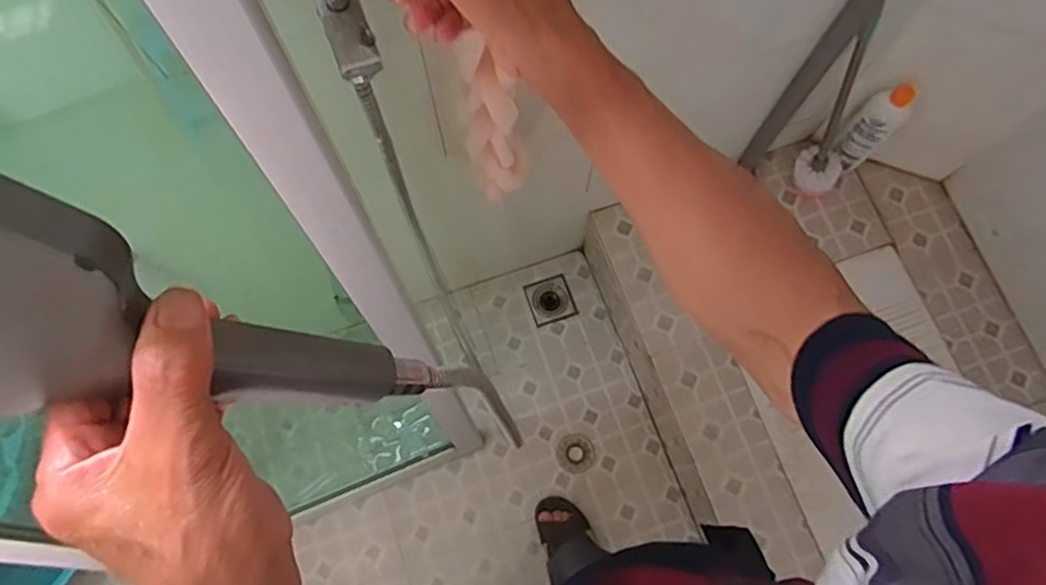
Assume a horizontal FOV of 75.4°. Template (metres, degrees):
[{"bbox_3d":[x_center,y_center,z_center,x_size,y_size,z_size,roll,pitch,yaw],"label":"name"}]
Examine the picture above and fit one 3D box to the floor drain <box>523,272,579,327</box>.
[{"bbox_3d":[0.061,0.017,1.502,0.094,0.018,0.101,-18,74,-5],"label":"floor drain"}]

